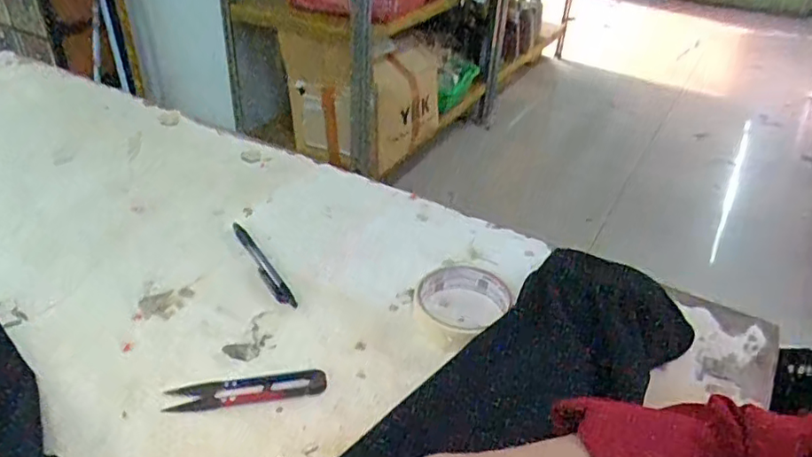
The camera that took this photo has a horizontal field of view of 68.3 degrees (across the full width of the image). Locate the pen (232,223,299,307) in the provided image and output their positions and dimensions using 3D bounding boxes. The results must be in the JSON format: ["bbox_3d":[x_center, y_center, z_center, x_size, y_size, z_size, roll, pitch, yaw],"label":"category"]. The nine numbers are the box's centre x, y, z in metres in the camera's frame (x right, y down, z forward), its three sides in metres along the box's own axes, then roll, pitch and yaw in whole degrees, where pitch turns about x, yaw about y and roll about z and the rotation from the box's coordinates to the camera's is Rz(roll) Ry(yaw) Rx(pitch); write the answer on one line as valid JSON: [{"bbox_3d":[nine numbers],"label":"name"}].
[{"bbox_3d":[-0.140,0.033,0.578,0.016,0.006,0.142,-18,41,-27],"label":"pen"}]

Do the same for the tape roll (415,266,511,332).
[{"bbox_3d":[0.048,0.064,0.529,0.076,0.027,0.086,27,42,29],"label":"tape roll"}]

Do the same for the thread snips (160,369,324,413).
[{"bbox_3d":[-0.120,0.123,0.455,0.117,0.007,0.025,-3,36,-9],"label":"thread snips"}]

